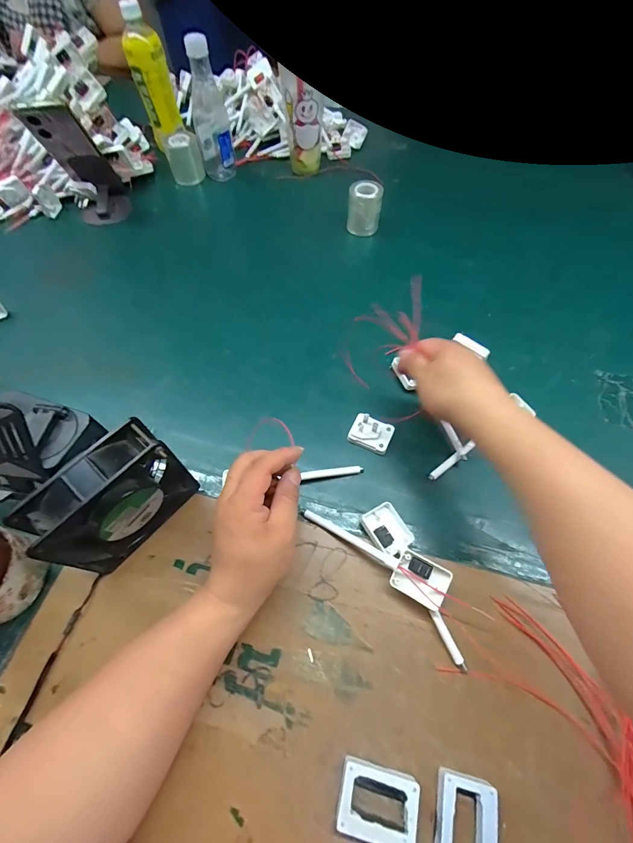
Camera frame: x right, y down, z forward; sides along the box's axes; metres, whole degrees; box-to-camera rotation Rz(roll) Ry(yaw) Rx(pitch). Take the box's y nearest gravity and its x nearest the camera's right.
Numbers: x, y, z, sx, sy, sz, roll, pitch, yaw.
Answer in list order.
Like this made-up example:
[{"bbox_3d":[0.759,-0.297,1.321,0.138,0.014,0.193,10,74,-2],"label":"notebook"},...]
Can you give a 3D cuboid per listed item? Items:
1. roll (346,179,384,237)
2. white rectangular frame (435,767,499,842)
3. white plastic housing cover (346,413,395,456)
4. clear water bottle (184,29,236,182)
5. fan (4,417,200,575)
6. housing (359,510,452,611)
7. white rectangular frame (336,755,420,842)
[{"bbox_3d":[0.080,-0.358,0.607,0.053,0.062,0.053,0,62,0],"label":"roll"},{"bbox_3d":[0.110,0.302,0.267,0.040,0.019,0.061,12,63,6],"label":"white rectangular frame"},{"bbox_3d":[0.065,0.013,0.429,0.048,0.019,0.037,21,64,11],"label":"white plastic housing cover"},{"bbox_3d":[-0.187,-0.537,0.637,0.061,0.192,0.054,-14,63,-7],"label":"clear water bottle"},{"bbox_3d":[-0.179,0.072,0.331,0.041,0.121,0.118,40,69,19],"label":"fan"},{"bbox_3d":[0.053,0.127,0.355,0.150,0.016,0.036,22,64,25],"label":"housing"},{"bbox_3d":[0.046,0.287,0.273,0.057,0.016,0.043,14,63,7],"label":"white rectangular frame"}]

